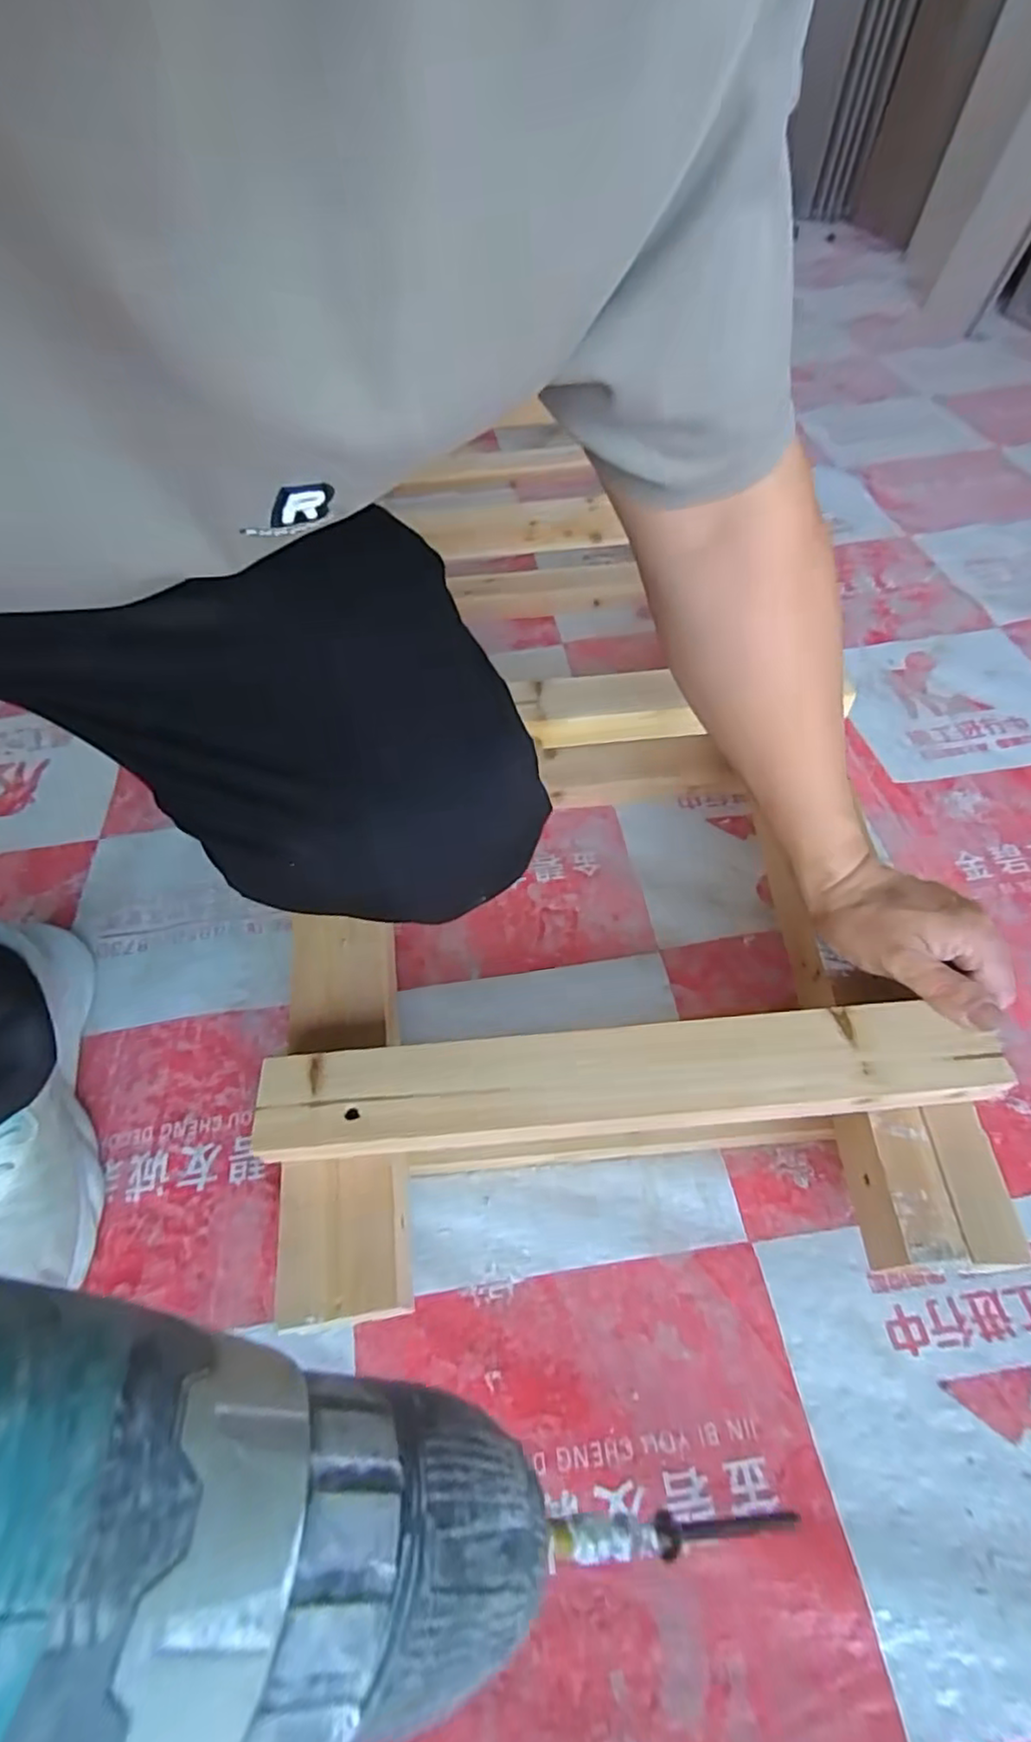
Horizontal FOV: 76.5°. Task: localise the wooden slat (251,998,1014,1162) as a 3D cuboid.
[{"bbox_3d":[0.057,0.117,0.372,0.397,0.026,0.059,-5,55,0],"label":"wooden slat"}]

